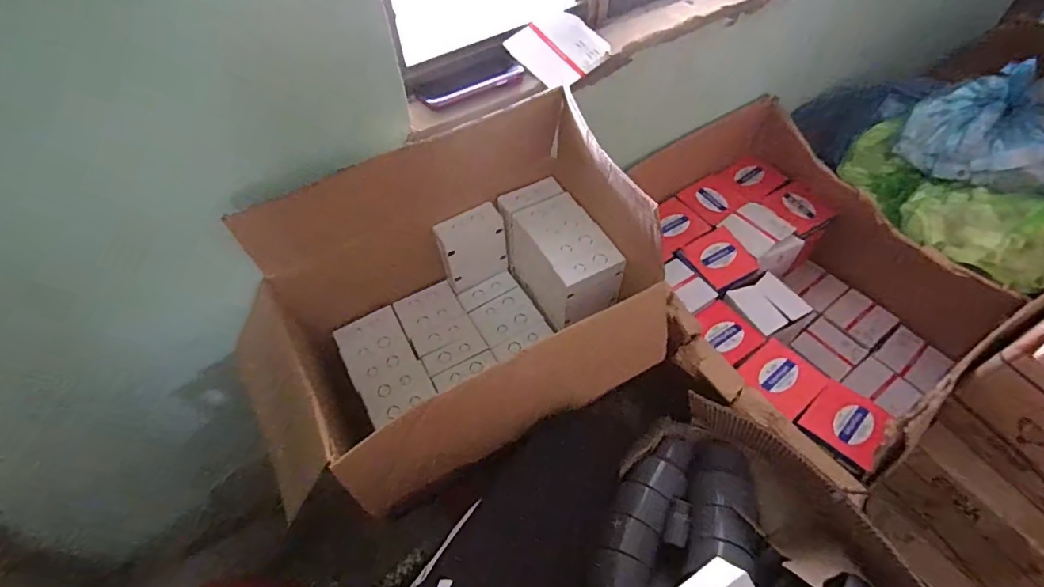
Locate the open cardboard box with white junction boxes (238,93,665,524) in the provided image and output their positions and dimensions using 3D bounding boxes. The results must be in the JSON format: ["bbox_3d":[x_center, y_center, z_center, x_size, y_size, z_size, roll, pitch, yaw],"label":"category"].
[{"bbox_3d":[-0.091,0.010,0.696,0.555,0.299,0.359,-28,58,-16],"label":"open cardboard box with white junction boxes"}]

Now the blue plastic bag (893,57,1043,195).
[{"bbox_3d":[0.839,-0.298,0.891,0.252,0.179,0.215,29,61,21],"label":"blue plastic bag"}]

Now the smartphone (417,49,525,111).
[{"bbox_3d":[-0.076,-0.305,0.733,0.157,0.016,0.062,-29,59,-17],"label":"smartphone"}]

